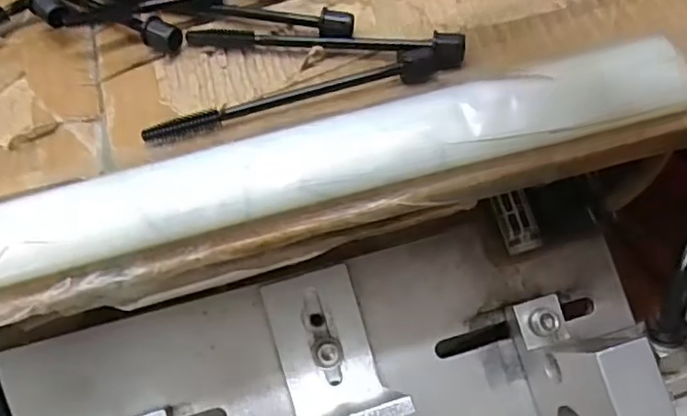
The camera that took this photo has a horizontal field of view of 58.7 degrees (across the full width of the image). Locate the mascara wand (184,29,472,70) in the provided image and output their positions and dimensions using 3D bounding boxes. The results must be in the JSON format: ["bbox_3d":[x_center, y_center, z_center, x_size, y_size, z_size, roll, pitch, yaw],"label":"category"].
[{"bbox_3d":[-0.007,-0.060,0.217,0.099,0.012,0.010,7,58,6],"label":"mascara wand"}]

